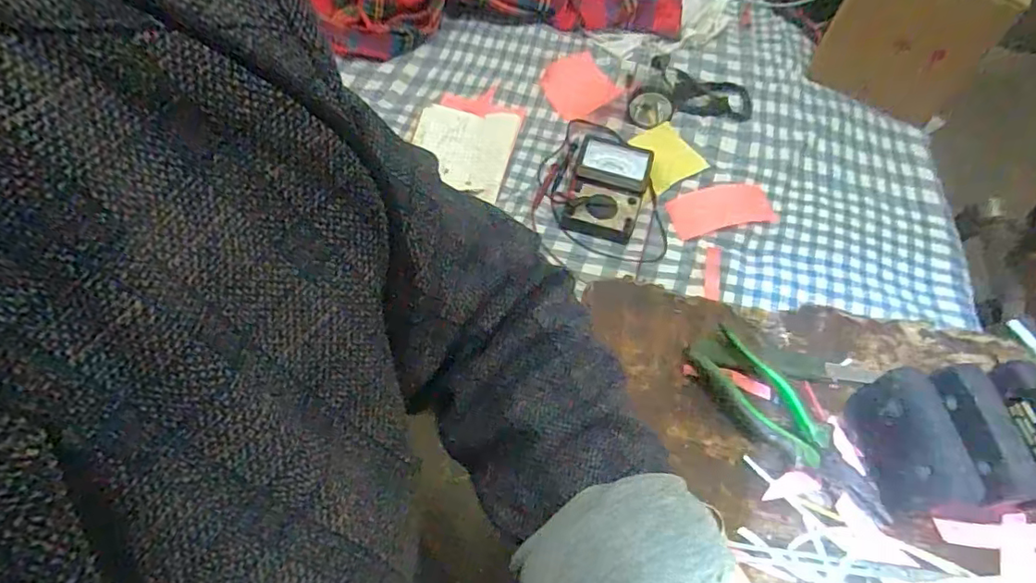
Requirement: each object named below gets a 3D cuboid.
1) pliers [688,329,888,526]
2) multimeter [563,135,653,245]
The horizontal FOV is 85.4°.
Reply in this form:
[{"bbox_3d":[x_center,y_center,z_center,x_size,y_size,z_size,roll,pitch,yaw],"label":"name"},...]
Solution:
[{"bbox_3d":[0.230,0.108,0.473,0.041,0.033,0.185,-31,63,-22],"label":"pliers"},{"bbox_3d":[0.143,-0.169,0.879,0.115,0.036,0.183,14,56,6],"label":"multimeter"}]

